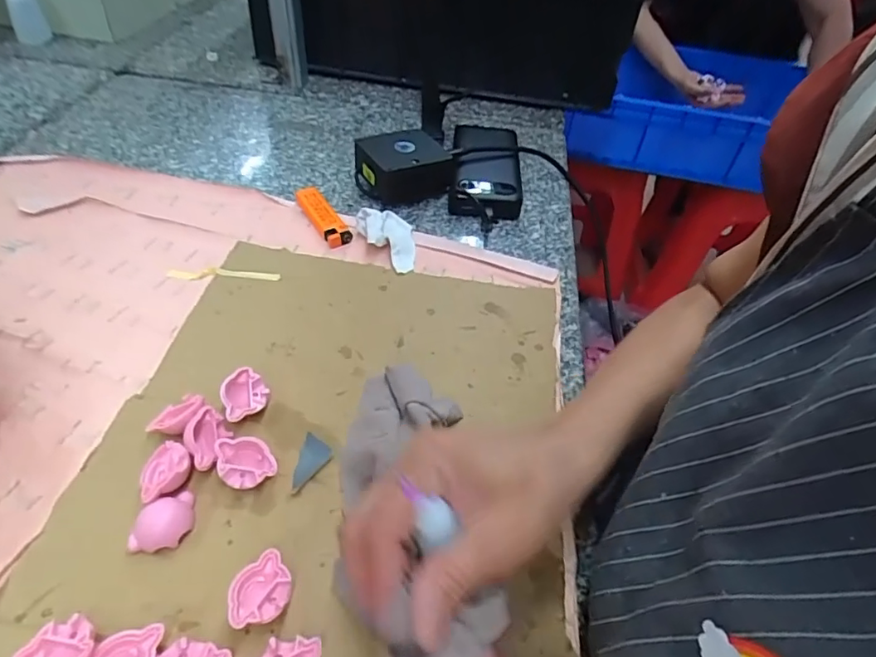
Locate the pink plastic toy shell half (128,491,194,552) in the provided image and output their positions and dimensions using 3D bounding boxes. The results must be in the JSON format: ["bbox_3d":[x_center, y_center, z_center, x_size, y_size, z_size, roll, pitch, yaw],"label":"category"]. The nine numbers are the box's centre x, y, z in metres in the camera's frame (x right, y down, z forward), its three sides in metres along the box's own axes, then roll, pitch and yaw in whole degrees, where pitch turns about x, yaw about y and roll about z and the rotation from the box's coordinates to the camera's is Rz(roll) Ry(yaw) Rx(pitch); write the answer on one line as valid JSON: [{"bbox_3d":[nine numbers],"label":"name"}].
[{"bbox_3d":[-0.148,0.106,0.290,0.035,0.016,0.024,-25,53,-28],"label":"pink plastic toy shell half"}]

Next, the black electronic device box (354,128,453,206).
[{"bbox_3d":[-0.033,-0.160,0.533,0.084,0.047,0.074,-20,51,-25],"label":"black electronic device box"}]

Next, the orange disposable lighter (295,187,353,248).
[{"bbox_3d":[-0.104,-0.104,0.495,0.022,0.016,0.082,-19,50,-24],"label":"orange disposable lighter"}]

